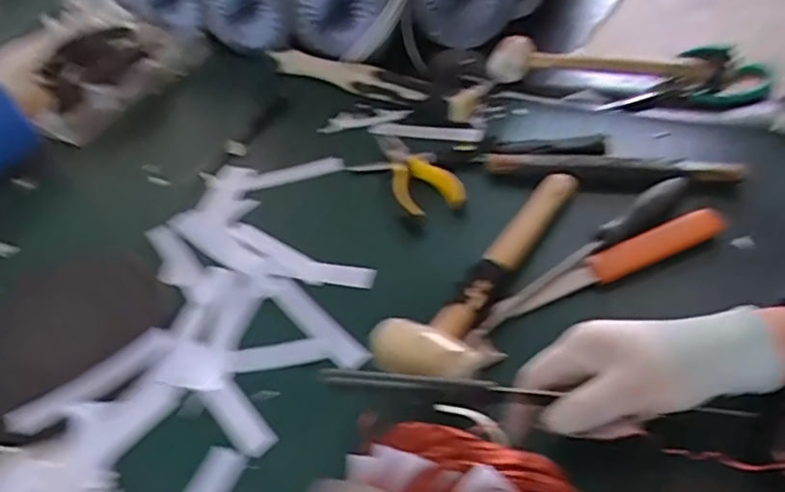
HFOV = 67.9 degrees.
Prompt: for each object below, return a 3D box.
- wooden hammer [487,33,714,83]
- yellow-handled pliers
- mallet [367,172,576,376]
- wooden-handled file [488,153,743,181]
[{"bbox_3d":[0.245,-0.215,0.713,0.256,0.049,0.057,10,50,21],"label":"wooden hammer"},{"bbox_3d":[0.019,-0.086,0.619,0.064,0.014,0.154,-22,47,-10],"label":"yellow-handled pliers"},{"bbox_3d":[0.089,0.018,0.499,0.079,0.053,0.269,22,53,28],"label":"mallet"},{"bbox_3d":[0.213,-0.079,0.574,0.234,0.024,0.029,5,48,16],"label":"wooden-handled file"}]

